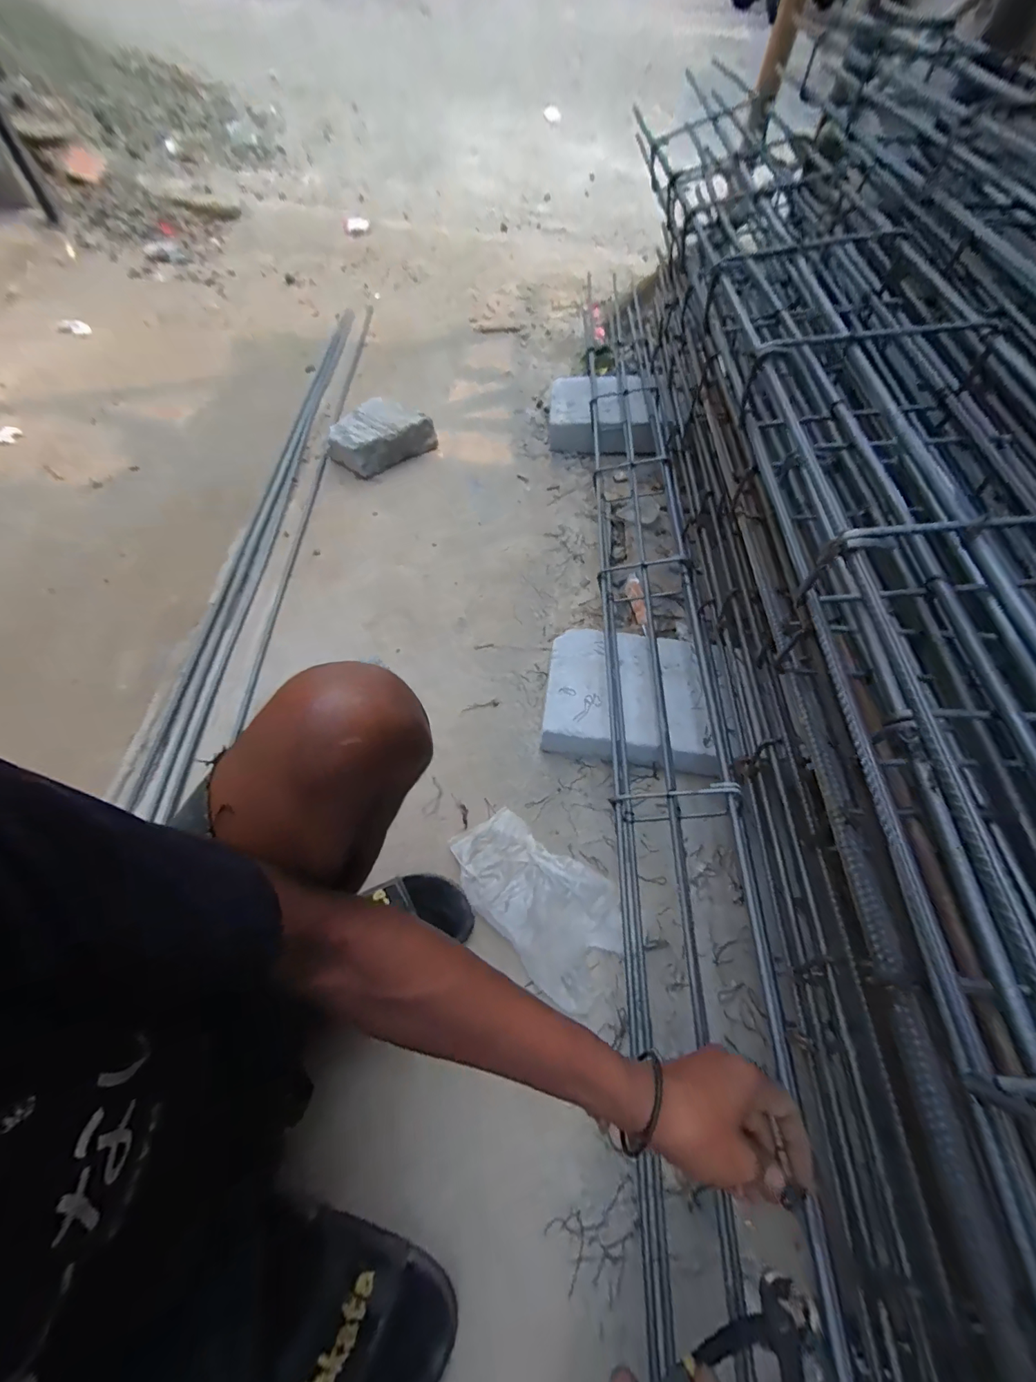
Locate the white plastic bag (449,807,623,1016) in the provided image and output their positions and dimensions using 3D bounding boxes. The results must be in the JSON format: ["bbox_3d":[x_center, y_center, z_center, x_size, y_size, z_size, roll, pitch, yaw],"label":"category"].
[{"bbox_3d":[0.024,0.265,0.602,0.242,0.035,0.139,39,66,20],"label":"white plastic bag"}]

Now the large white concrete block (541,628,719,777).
[{"bbox_3d":[0.162,0.026,0.723,0.241,0.084,0.239,8,60,4],"label":"large white concrete block"}]

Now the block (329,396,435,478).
[{"bbox_3d":[-0.333,-0.601,1.091,0.221,0.081,0.161,-40,68,-21],"label":"block"}]

